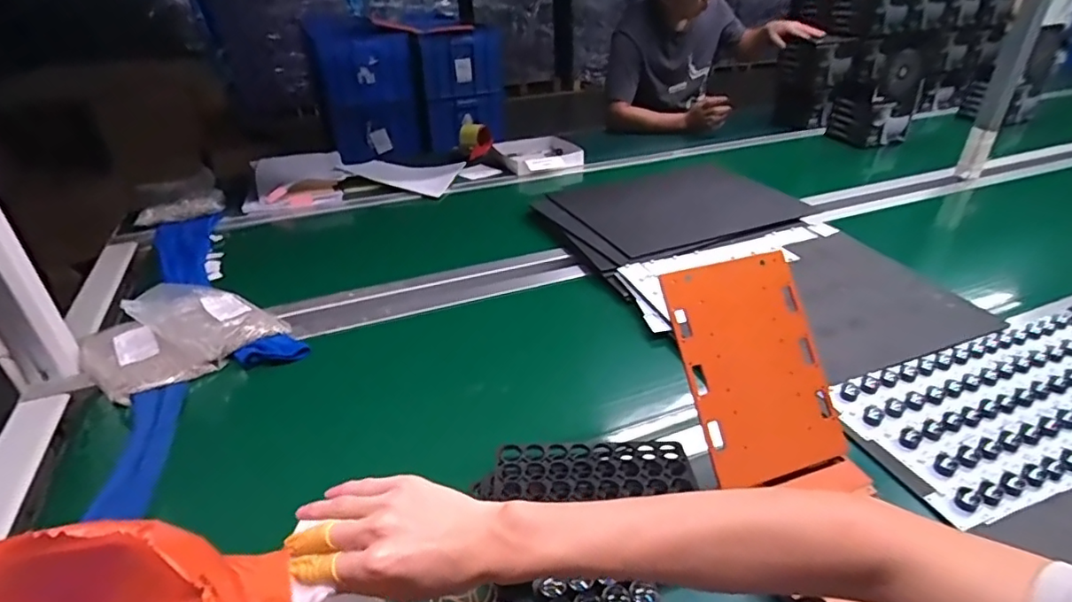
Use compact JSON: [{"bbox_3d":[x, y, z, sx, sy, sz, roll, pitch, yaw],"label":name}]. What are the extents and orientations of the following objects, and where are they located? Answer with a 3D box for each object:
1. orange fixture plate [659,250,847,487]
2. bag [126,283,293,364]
[{"bbox_3d":[0.236,0.068,0.596,0.152,0.230,0.010,-12,-9,-14],"label":"orange fixture plate"},{"bbox_3d":[-0.508,0.020,0.855,0.178,0.072,0.136,-28,41,-36],"label":"bag"}]

